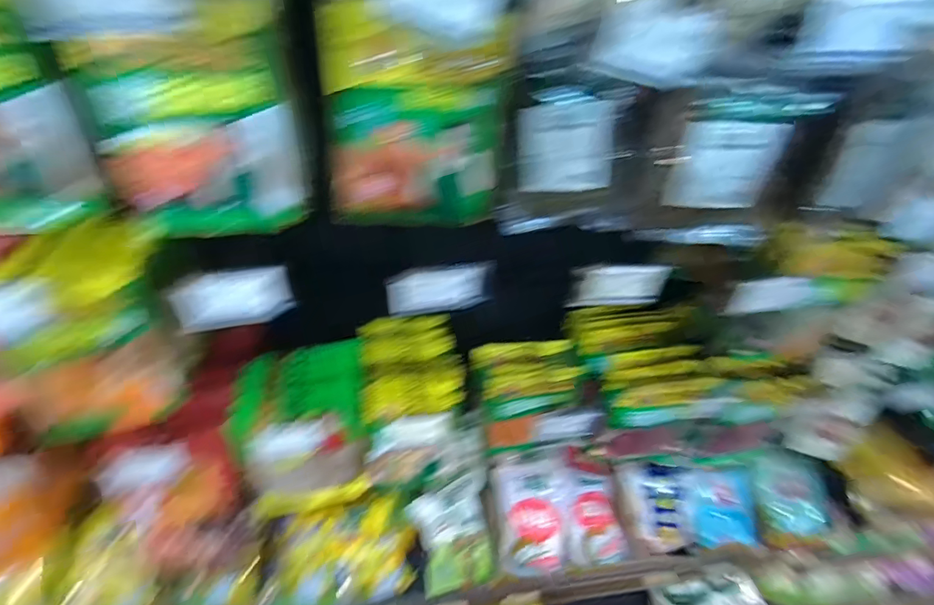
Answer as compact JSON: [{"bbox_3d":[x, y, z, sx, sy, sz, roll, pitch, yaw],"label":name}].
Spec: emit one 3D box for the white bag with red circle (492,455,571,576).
[{"bbox_3d":[0.132,0.440,0.940,0.129,0.031,0.224,-9,79,7],"label":"white bag with red circle"}]

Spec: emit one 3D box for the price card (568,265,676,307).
[{"bbox_3d":[0.151,-0.015,0.453,0.093,0.043,0.006,-3,37,11],"label":"price card"}]

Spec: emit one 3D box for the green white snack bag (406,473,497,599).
[{"bbox_3d":[-0.027,0.460,0.904,0.142,0.032,0.185,-13,75,-14],"label":"green white snack bag"}]

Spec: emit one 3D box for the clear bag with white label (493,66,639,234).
[{"bbox_3d":[0.104,-0.153,0.492,0.140,0.161,0.058,3,41,-3],"label":"clear bag with white label"}]

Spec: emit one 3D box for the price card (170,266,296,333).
[{"bbox_3d":[-0.202,-0.003,0.397,0.093,0.052,0.012,-7,42,-15],"label":"price card"}]

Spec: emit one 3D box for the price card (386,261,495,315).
[{"bbox_3d":[-0.024,-0.011,0.429,0.098,0.057,0.006,-8,45,-10],"label":"price card"}]

